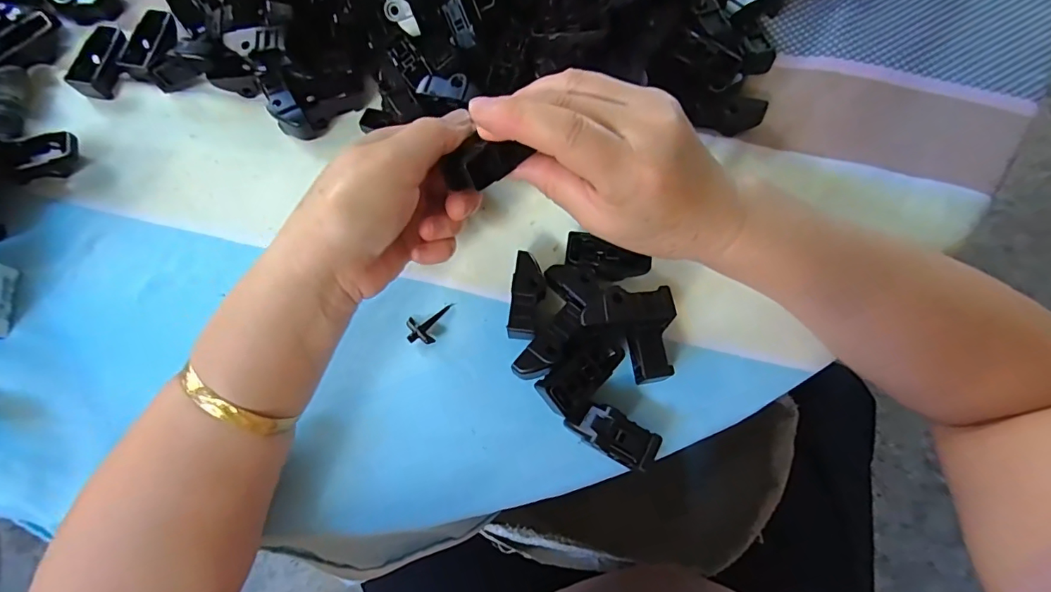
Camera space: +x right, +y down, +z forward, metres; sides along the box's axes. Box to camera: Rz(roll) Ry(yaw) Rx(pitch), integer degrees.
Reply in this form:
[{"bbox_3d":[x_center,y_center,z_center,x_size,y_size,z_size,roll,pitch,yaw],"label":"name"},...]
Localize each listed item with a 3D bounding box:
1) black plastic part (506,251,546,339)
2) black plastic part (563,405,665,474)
[{"bbox_3d":[0.001,0.002,0.283,0.018,0.020,0.051,6,72,2],"label":"black plastic part"},{"bbox_3d":[0.046,0.073,0.261,0.046,0.017,0.023,30,74,10],"label":"black plastic part"}]

